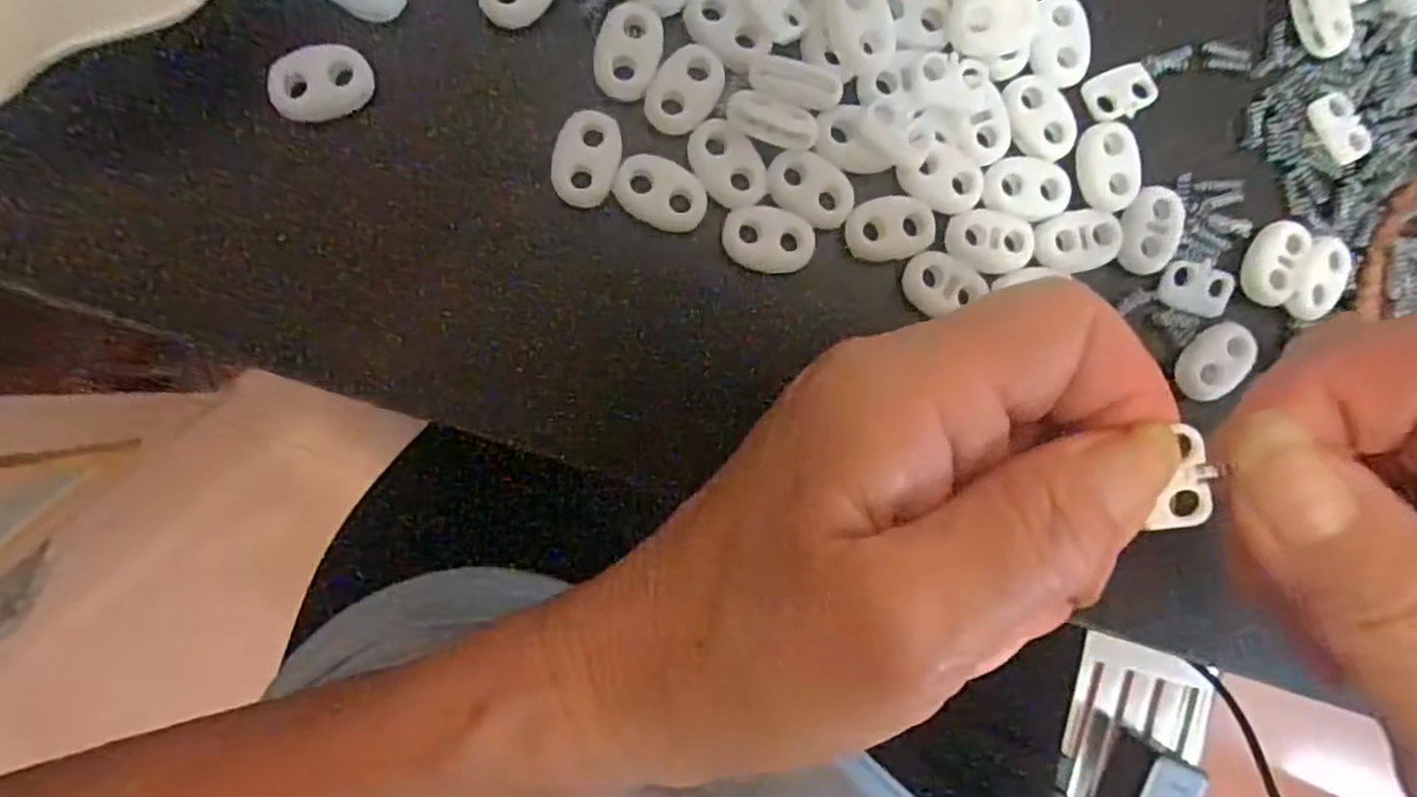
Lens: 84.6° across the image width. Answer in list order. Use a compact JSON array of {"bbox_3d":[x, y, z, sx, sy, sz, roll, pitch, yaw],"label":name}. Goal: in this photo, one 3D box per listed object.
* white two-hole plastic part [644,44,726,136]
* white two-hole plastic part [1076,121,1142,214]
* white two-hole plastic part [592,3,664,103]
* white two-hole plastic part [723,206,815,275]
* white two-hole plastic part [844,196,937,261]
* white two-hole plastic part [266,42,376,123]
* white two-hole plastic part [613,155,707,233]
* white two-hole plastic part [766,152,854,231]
[{"bbox_3d":[-0.005,-0.074,0.185,0.015,0.004,0.022,34,86,-5],"label":"white two-hole plastic part"},{"bbox_3d":[0.102,-0.059,0.198,0.013,0.005,0.022,-12,91,-6],"label":"white two-hole plastic part"},{"bbox_3d":[-0.019,-0.083,0.184,0.014,0.004,0.022,15,88,-6],"label":"white two-hole plastic part"},{"bbox_3d":[0.014,-0.039,0.190,0.022,0.004,0.015,8,89,-6],"label":"white two-hole plastic part"},{"bbox_3d":[0.045,-0.042,0.192,0.022,0.004,0.015,-7,91,-6],"label":"white two-hole plastic part"},{"bbox_3d":[-0.087,-0.071,0.175,0.022,0.004,0.014,-20,92,-6],"label":"white two-hole plastic part"},{"bbox_3d":[-0.011,-0.049,0.183,0.022,0.004,0.015,26,87,-6],"label":"white two-hole plastic part"},{"bbox_3d":[0.025,-0.051,0.189,0.022,0.004,0.014,30,87,-5],"label":"white two-hole plastic part"}]

